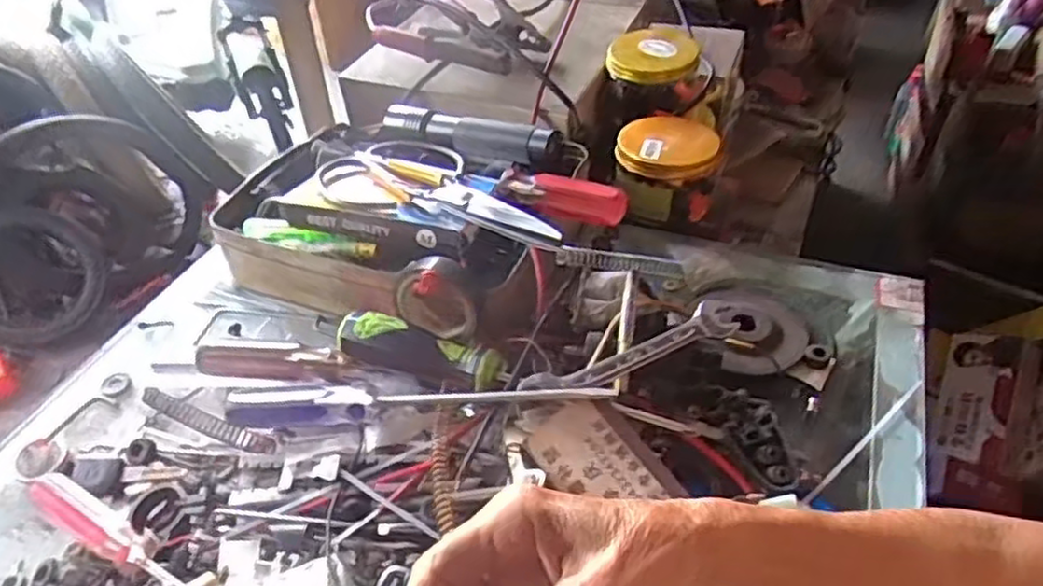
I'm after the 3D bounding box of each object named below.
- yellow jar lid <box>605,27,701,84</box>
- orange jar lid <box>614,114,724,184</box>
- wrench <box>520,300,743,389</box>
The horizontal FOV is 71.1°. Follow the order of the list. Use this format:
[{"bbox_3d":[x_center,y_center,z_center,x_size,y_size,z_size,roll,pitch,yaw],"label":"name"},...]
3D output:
[{"bbox_3d":[0.121,-0.219,0.672,0.081,0.023,0.068,7,43,9],"label":"yellow jar lid"},{"bbox_3d":[0.121,-0.120,0.603,0.081,0.027,0.063,1,42,3],"label":"orange jar lid"},{"bbox_3d":[0.074,0.033,0.446,0.158,0.013,0.026,-17,45,-17],"label":"wrench"}]

